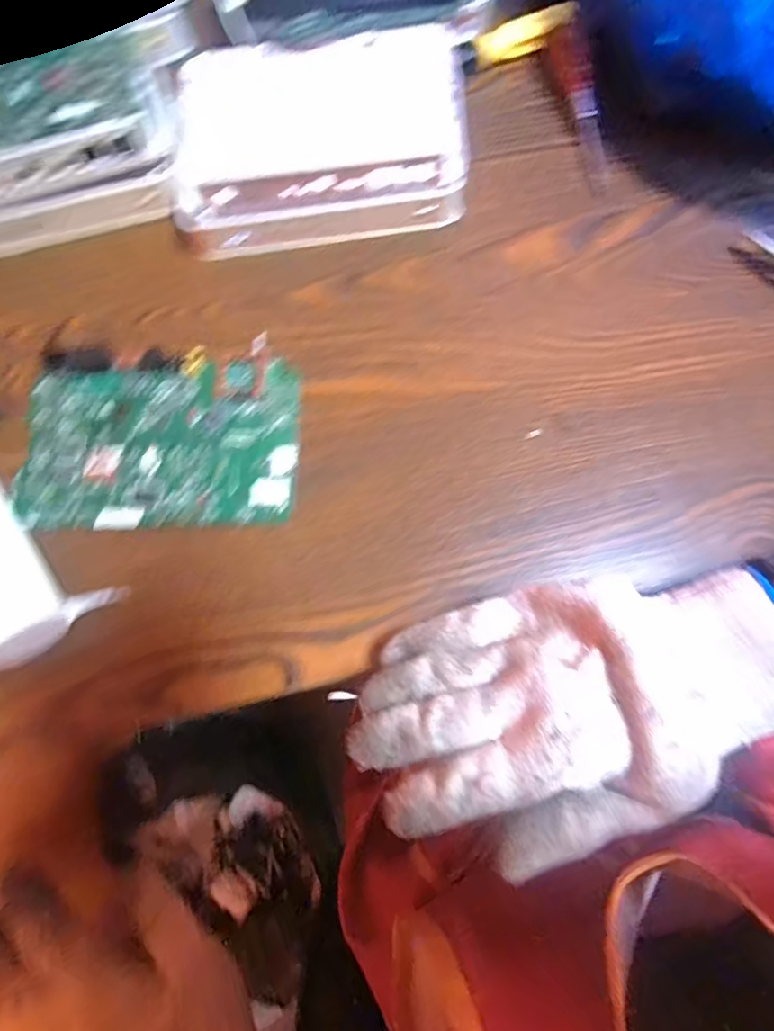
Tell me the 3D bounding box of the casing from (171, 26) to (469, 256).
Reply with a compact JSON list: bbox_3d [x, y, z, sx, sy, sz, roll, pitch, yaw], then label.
[{"bbox_3d":[-0.046,-0.251,0.360,0.186,0.040,0.137,-6,73,0],"label":"casing"}]

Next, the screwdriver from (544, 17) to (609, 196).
[{"bbox_3d":[0.139,-0.291,0.383,0.025,0.020,0.133,-10,73,-2],"label":"screwdriver"}]

